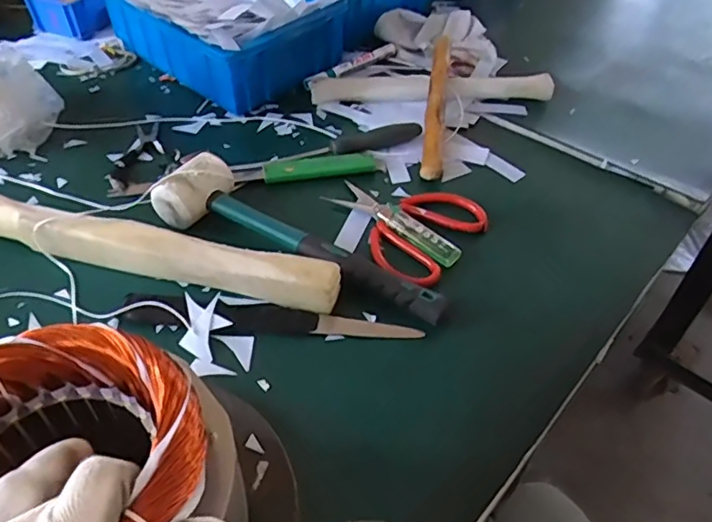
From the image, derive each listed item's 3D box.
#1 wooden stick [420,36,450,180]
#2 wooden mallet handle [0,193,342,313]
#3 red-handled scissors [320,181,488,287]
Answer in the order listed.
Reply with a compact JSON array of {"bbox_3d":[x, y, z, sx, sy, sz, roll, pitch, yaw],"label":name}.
[{"bbox_3d":[0.092,-0.178,0.662,0.021,0.028,0.226,7,57,4],"label":"wooden stick"},{"bbox_3d":[-0.179,-0.011,0.487,0.336,0.042,0.030,11,45,8],"label":"wooden mallet handle"},{"bbox_3d":[0.043,-0.046,0.555,0.144,0.010,0.127,32,51,26],"label":"red-handled scissors"}]

